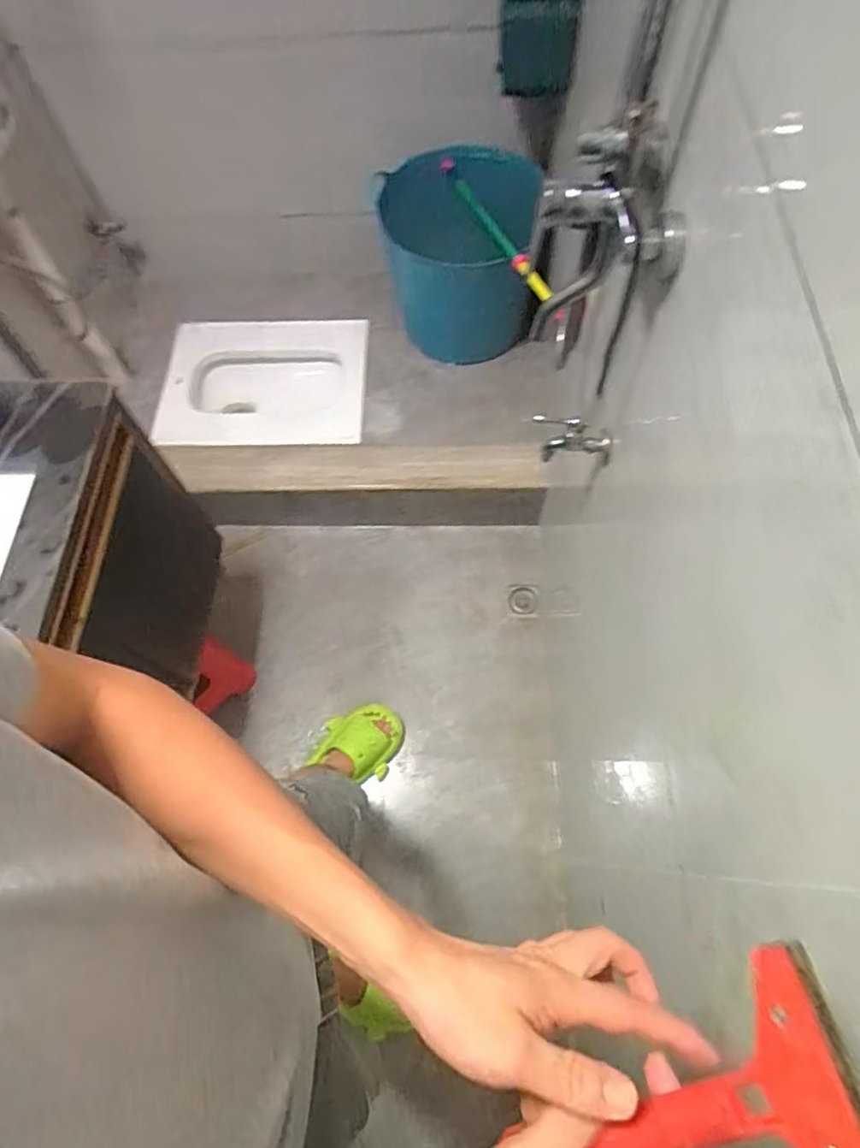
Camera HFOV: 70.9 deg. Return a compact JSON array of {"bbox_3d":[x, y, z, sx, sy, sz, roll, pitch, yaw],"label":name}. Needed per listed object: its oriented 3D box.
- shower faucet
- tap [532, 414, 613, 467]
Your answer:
[{"bbox_3d":[0.195,-0.377,0.667,0.146,0.212,0.128,9,67,7],"label":"shower faucet"},{"bbox_3d":[0.217,-0.198,0.910,0.105,0.077,0.059,-6,66,0],"label":"tap"}]

